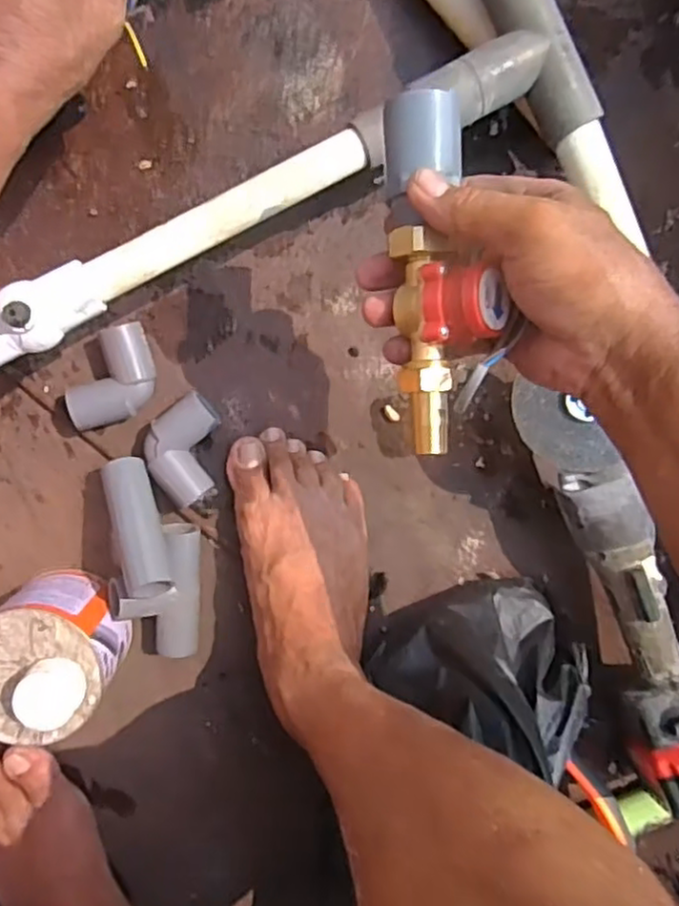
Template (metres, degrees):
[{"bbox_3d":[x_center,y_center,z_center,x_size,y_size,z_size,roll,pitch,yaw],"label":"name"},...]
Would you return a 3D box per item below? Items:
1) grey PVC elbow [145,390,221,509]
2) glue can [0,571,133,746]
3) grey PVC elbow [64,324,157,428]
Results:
[{"bbox_3d":[-0.121,-0.003,0.535,0.050,0.030,0.084,5,98,-4],"label":"grey PVC elbow"},{"bbox_3d":[-0.216,0.150,0.511,0.096,0.111,0.099,-1,98,-4],"label":"glue can"},{"bbox_3d":[-0.167,-0.055,0.520,0.053,0.034,0.088,26,95,-7],"label":"grey PVC elbow"}]

